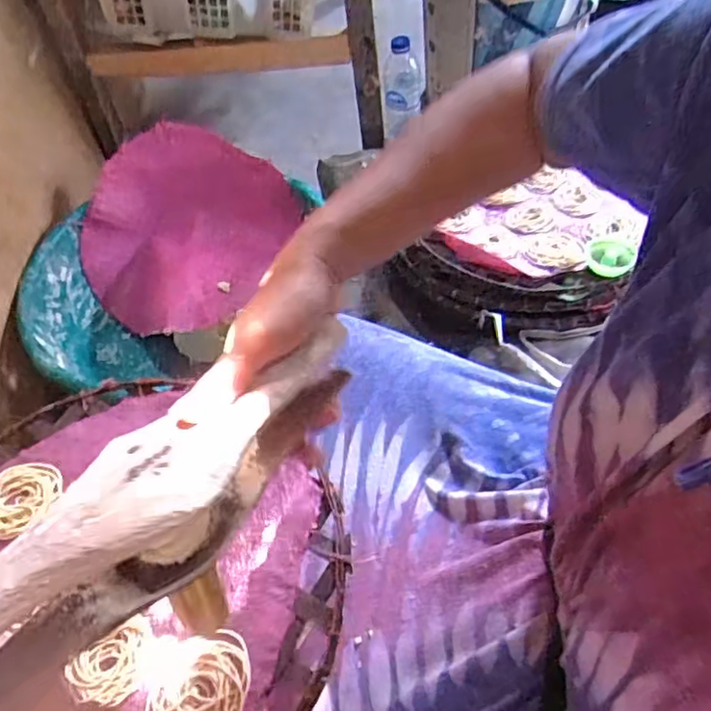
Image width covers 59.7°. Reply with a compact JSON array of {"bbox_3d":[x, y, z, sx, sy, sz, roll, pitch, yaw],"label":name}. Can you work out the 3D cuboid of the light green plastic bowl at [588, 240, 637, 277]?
[{"bbox_3d":[0.329,-0.127,0.796,0.056,0.018,0.056,-3,54,4],"label":"light green plastic bowl"}]

